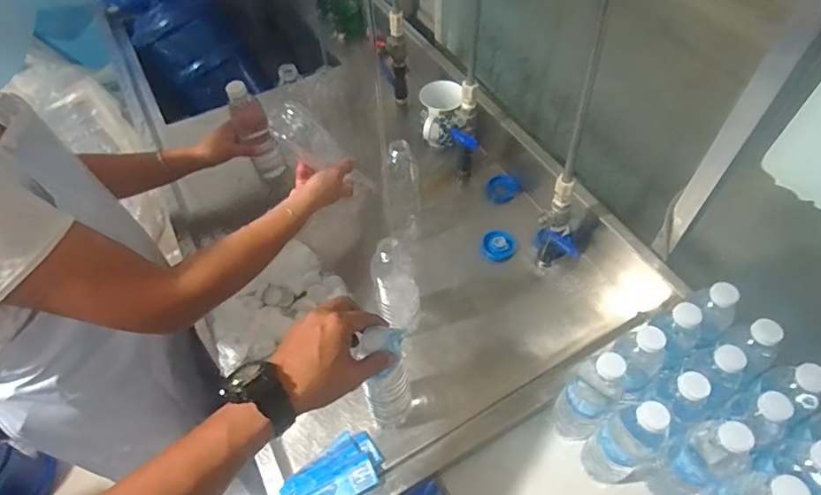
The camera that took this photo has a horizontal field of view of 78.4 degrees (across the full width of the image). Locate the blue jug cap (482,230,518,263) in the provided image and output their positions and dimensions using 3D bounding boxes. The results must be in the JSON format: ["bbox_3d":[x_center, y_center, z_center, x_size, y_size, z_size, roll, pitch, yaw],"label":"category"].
[{"bbox_3d":[0.160,-0.003,0.905,0.059,0.023,0.056,-1,54,1],"label":"blue jug cap"}]

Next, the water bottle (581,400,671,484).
[{"bbox_3d":[0.273,0.248,0.637,0.066,0.218,0.058,-29,58,-18],"label":"water bottle"}]

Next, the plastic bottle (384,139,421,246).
[{"bbox_3d":[-0.015,-0.084,0.856,0.059,0.223,0.057,0,54,2],"label":"plastic bottle"}]

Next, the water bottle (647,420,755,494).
[{"bbox_3d":[0.356,0.273,0.633,0.061,0.232,0.059,-1,54,1],"label":"water bottle"}]

